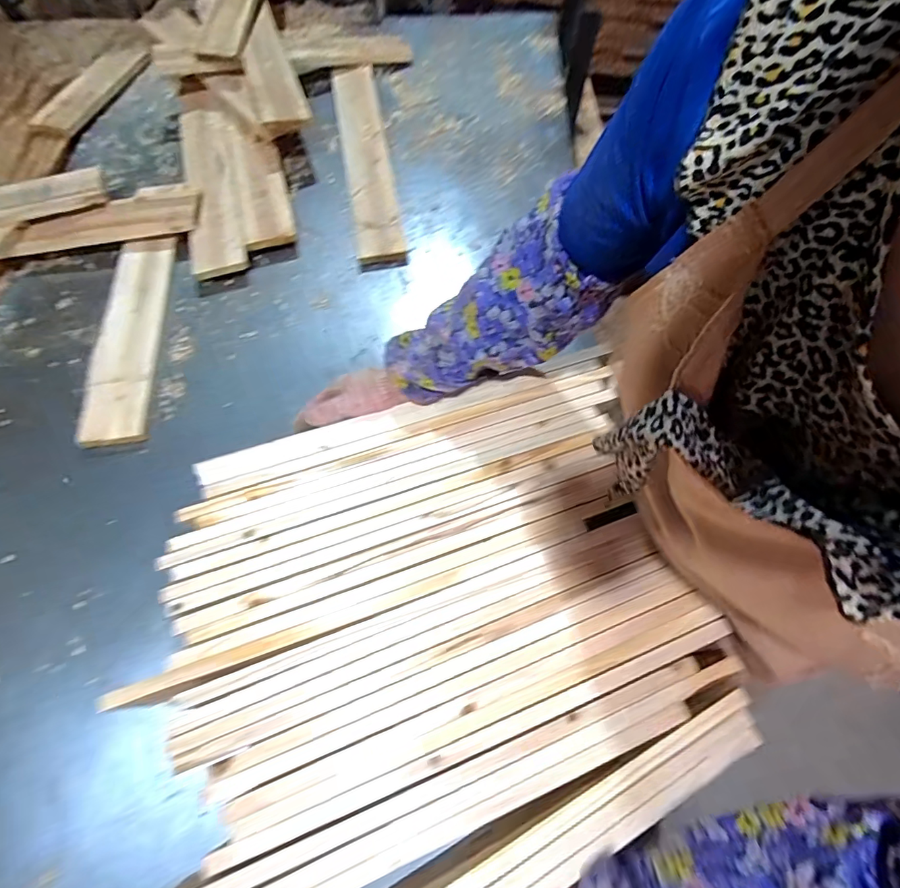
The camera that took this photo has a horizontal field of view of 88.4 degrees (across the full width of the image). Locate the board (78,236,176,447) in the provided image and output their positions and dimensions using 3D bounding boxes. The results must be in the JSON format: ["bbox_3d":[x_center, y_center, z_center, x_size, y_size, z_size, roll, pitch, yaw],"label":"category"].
[{"bbox_3d":[-0.478,-0.170,0.688,0.089,0.019,0.361,-7,64,-4],"label":"board"}]

